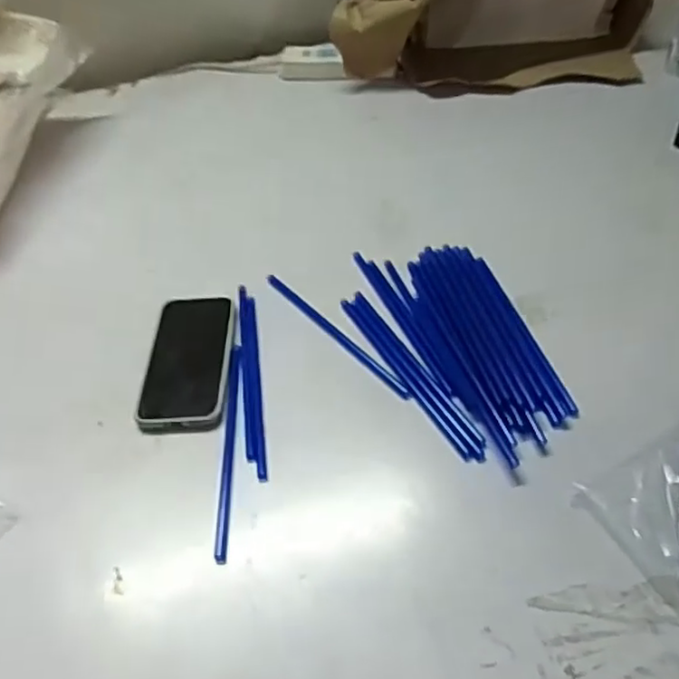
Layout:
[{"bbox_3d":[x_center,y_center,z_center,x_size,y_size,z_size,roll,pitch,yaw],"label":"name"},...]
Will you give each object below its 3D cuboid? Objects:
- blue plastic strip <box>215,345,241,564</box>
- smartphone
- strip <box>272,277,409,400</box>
[{"bbox_3d":[-0.095,0.087,0.558,0.009,0.004,0.215,-4,47,0],"label":"blue plastic strip"},{"bbox_3d":[-0.143,0.018,0.620,0.078,0.010,0.159,-2,47,2],"label":"smartphone"},{"bbox_3d":[-0.006,-0.006,0.649,0.012,0.006,0.214,-32,53,-24],"label":"strip"}]

